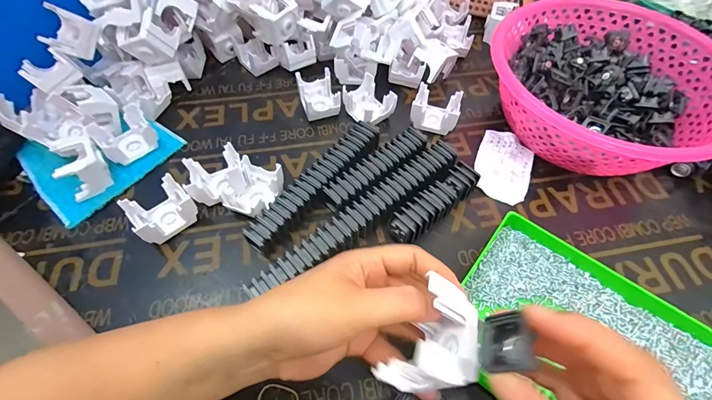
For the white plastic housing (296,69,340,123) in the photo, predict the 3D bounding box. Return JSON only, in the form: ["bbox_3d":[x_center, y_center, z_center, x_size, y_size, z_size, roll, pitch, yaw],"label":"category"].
[{"bbox_3d":[-0.048,-0.133,0.454,0.045,0.036,0.054,-12,59,-9],"label":"white plastic housing"}]

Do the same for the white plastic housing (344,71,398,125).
[{"bbox_3d":[0.015,-0.122,0.445,0.048,0.035,0.058,-30,63,-18],"label":"white plastic housing"}]

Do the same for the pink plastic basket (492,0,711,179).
[{"bbox_3d":[0.285,-0.128,0.422,0.246,0.097,0.230,0,58,-1],"label":"pink plastic basket"}]

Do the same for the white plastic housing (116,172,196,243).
[{"bbox_3d":[-0.195,0.011,0.356,0.056,0.037,0.045,-37,65,-21],"label":"white plastic housing"}]

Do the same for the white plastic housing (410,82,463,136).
[{"bbox_3d":[0.100,-0.110,0.444,0.057,0.037,0.051,14,59,8],"label":"white plastic housing"}]

